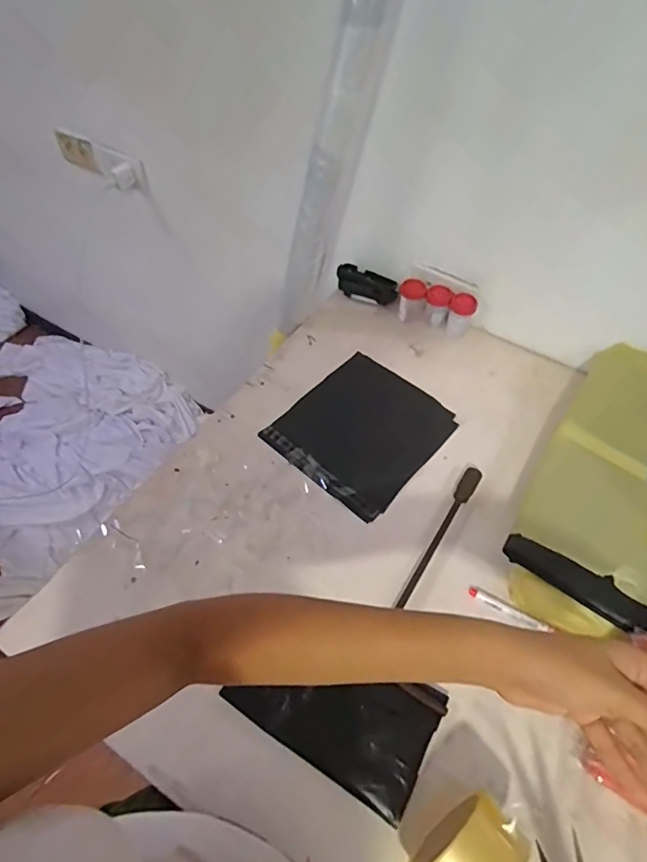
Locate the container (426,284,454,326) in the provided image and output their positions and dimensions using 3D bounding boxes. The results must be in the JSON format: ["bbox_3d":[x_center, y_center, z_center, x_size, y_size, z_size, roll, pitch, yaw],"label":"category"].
[{"bbox_3d":[0.198,-0.218,0.865,0.043,0.060,0.039,19,56,12],"label":"container"}]

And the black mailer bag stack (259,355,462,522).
[{"bbox_3d":[0.060,-0.007,0.750,0.212,0.015,0.235,36,61,22],"label":"black mailer bag stack"}]

